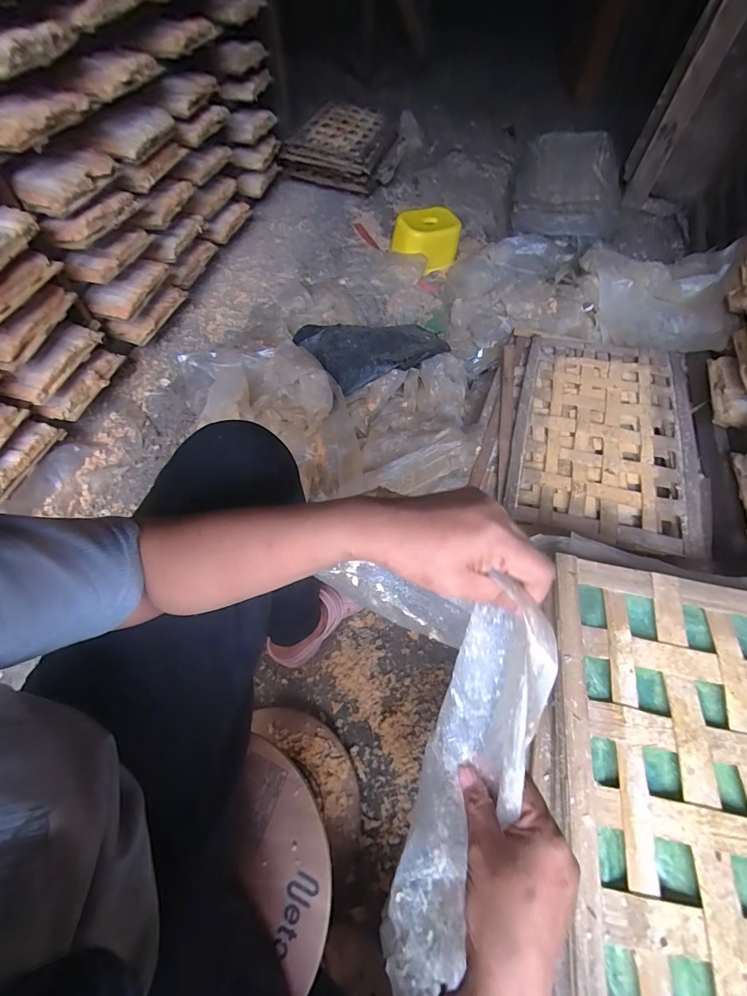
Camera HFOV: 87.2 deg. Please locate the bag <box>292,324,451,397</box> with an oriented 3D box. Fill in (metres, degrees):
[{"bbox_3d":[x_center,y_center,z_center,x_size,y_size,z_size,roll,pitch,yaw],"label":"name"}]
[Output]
[{"bbox_3d":[0.001,-0.418,1.045,0.359,0.070,0.289,-25,66,-14],"label":"bag"}]

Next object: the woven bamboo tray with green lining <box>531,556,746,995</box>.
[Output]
[{"bbox_3d":[0.364,0.351,0.396,0.361,0.029,0.546,10,63,3],"label":"woven bamboo tray with green lining"}]

